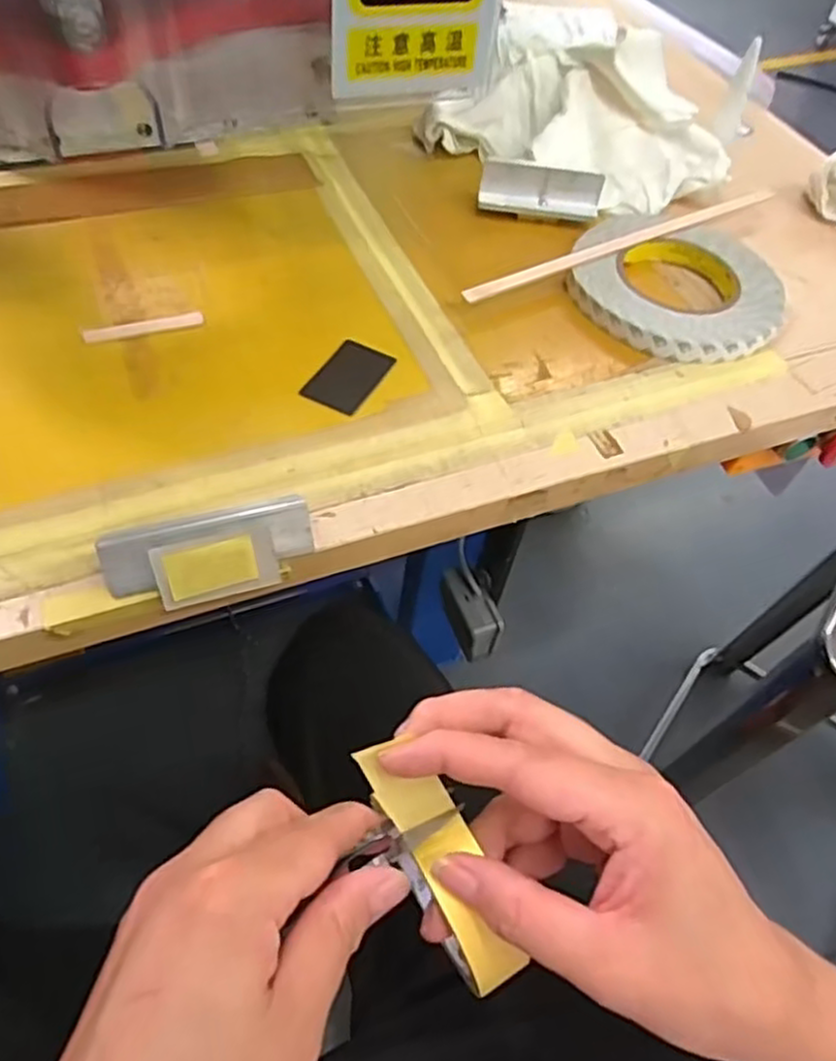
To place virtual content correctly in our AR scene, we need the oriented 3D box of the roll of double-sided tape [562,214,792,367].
[{"bbox_3d":[0.176,-0.172,0.504,0.136,0.018,0.153,14,54,5],"label":"roll of double-sided tape"}]

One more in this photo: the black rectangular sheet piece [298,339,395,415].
[{"bbox_3d":[-0.040,-0.091,0.429,0.036,0.004,0.056,24,55,12],"label":"black rectangular sheet piece"}]

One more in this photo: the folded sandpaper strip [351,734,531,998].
[{"bbox_3d":[0.012,0.132,0.293,0.028,0.019,0.110,-26,88,-23],"label":"folded sandpaper strip"}]

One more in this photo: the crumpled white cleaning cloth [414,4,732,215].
[{"bbox_3d":[0.129,-0.333,0.582,0.240,0.074,0.161,25,55,13],"label":"crumpled white cleaning cloth"}]

